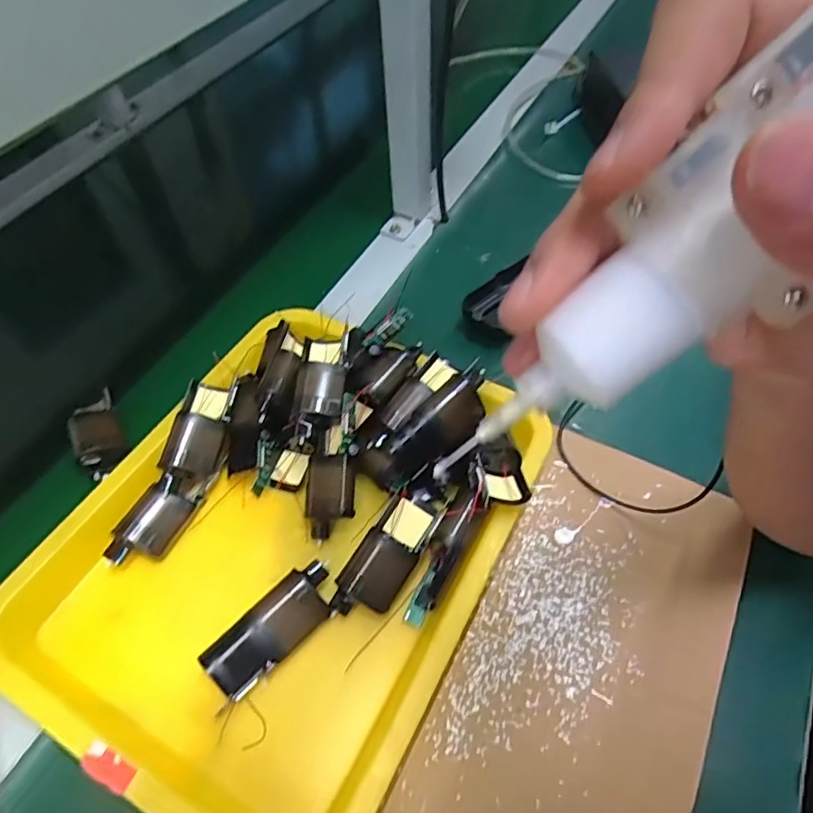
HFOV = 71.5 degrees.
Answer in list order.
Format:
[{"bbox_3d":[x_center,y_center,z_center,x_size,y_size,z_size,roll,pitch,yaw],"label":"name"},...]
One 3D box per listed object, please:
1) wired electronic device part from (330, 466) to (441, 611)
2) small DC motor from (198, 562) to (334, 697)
[{"bbox_3d":[-0.006,0.088,0.370,0.035,0.026,0.107,29,61,21],"label":"wired electronic device part"},{"bbox_3d":[-0.081,0.136,0.350,0.086,0.020,0.034,-39,62,-22],"label":"small DC motor"}]

